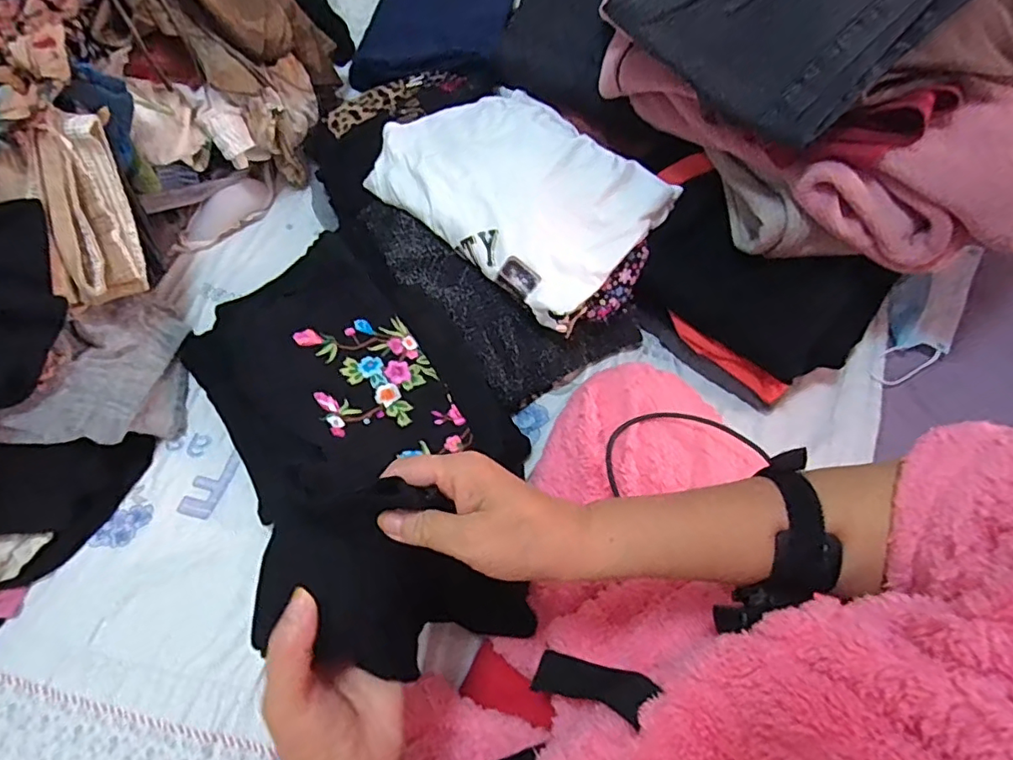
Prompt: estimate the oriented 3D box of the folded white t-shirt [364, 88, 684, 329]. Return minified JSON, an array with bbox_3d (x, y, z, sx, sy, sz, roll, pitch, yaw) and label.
[{"bbox_3d":[0.009,-0.238,0.663,0.324,0.062,0.220,38,68,18],"label":"folded white t-shirt"}]

